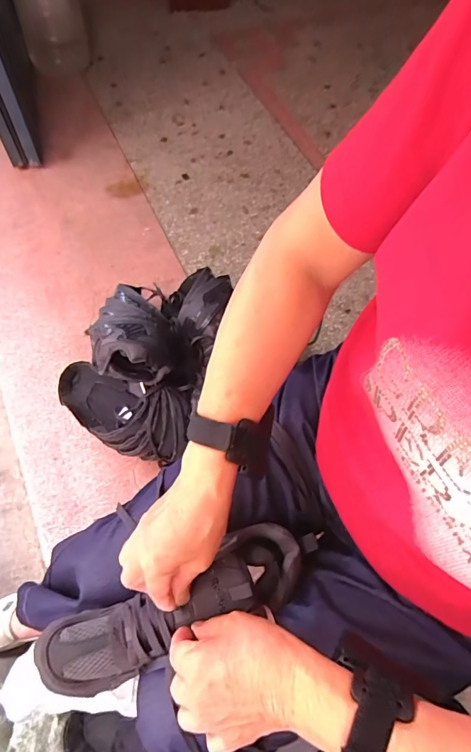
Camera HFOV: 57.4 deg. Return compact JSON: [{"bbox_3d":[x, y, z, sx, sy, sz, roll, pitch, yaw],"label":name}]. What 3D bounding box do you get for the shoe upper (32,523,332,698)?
[{"bbox_3d":[-0.044,0.208,0.394,0.261,0.054,0.073,-20,66,-16],"label":"shoe upper"}]

